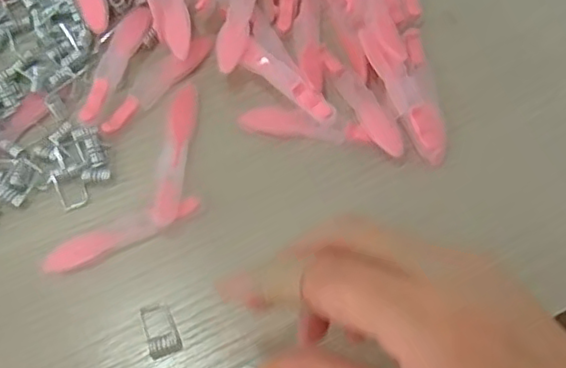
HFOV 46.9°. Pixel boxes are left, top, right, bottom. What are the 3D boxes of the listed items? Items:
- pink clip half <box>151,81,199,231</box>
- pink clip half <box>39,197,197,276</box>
[{"bbox_3d":[-0.053,-0.015,0.326,0.014,0.012,0.079,3,65,2],"label":"pink clip half"},{"bbox_3d":[-0.077,0.023,0.311,0.076,0.007,0.015,-22,66,-9],"label":"pink clip half"}]

